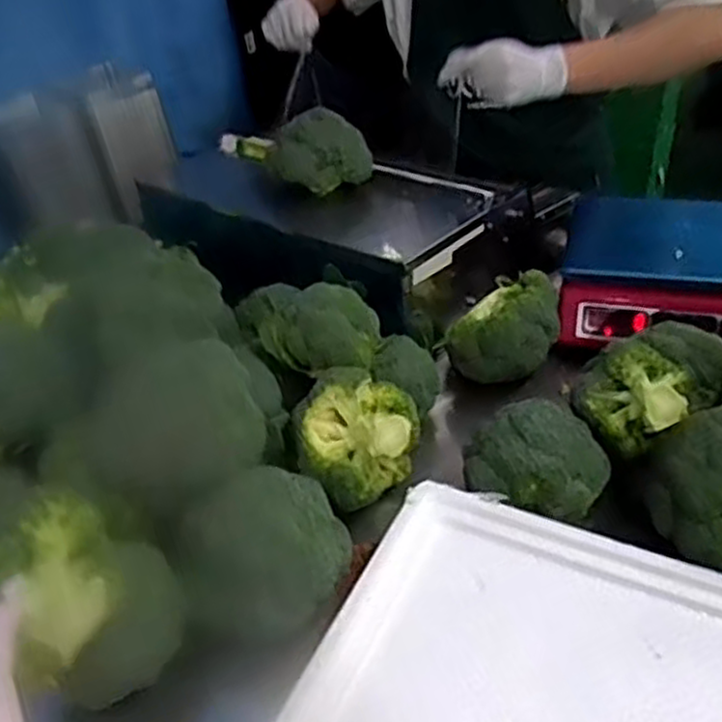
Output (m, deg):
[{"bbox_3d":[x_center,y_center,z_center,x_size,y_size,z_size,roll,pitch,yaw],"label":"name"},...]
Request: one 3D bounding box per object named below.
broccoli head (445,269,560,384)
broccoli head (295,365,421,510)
[{"bbox_3d":[0.169,-0.043,0.892,0.111,0.081,0.120,10,37,19],"label":"broccoli head"},{"bbox_3d":[-0.001,0.073,0.737,0.113,0.094,0.108,-2,34,3],"label":"broccoli head"}]

